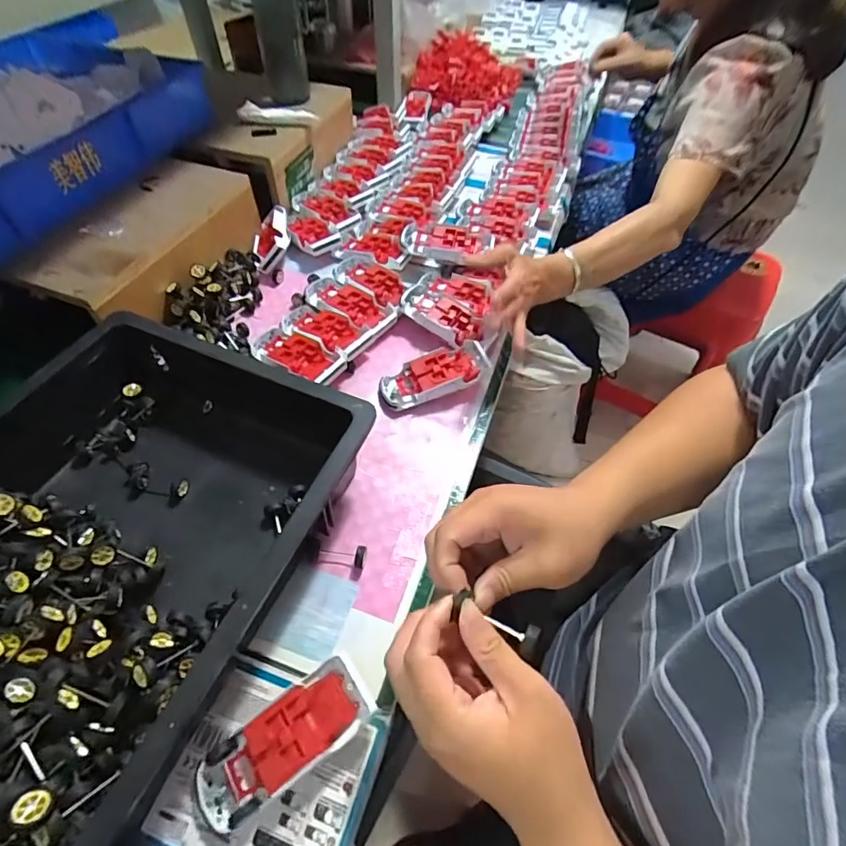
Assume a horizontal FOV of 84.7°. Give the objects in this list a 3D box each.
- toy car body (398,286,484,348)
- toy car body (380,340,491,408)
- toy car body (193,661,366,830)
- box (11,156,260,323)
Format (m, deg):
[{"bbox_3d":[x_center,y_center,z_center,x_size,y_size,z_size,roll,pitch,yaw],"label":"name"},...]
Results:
[{"bbox_3d":[0.026,-0.142,0.605,0.109,0.023,0.055,31,59,17],"label":"toy car body"},{"bbox_3d":[0.014,-0.058,0.554,0.133,0.021,0.056,-23,59,-4],"label":"toy car body"},{"bbox_3d":[-0.104,0.235,0.345,0.123,0.034,0.054,-31,62,-22],"label":"toy car body"},{"bbox_3d":[-0.355,-0.235,0.618,0.147,0.089,0.297,15,57,10],"label":"box"}]

